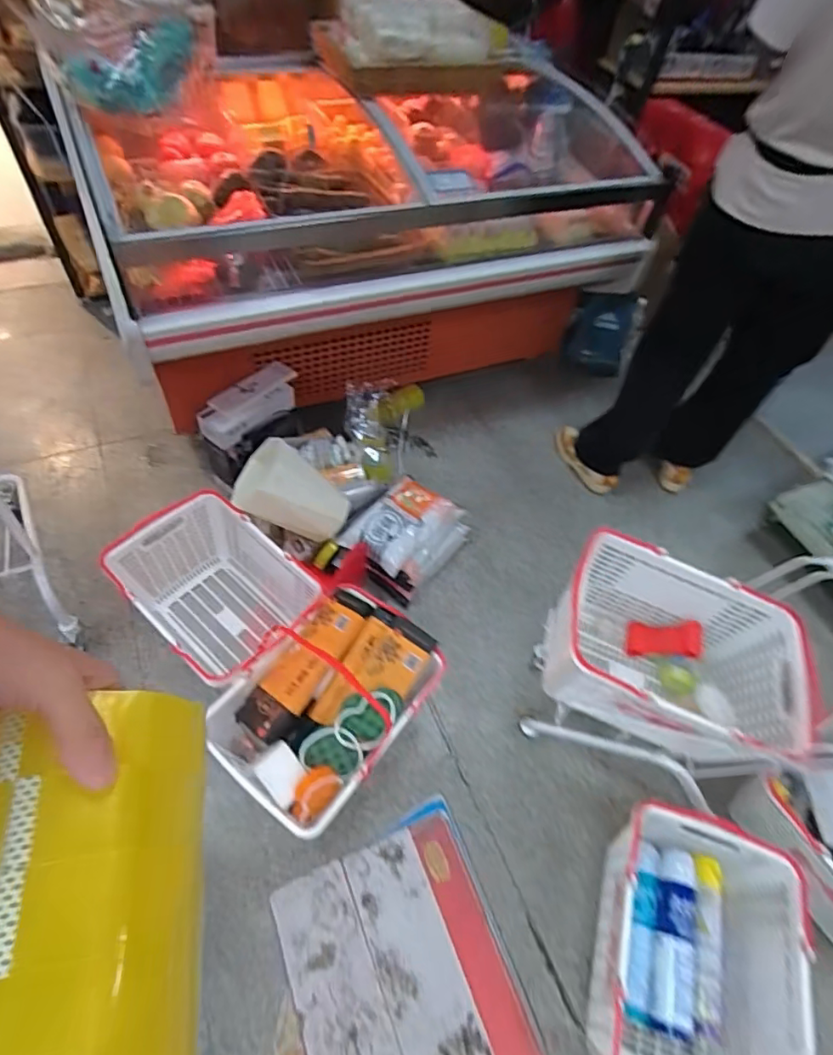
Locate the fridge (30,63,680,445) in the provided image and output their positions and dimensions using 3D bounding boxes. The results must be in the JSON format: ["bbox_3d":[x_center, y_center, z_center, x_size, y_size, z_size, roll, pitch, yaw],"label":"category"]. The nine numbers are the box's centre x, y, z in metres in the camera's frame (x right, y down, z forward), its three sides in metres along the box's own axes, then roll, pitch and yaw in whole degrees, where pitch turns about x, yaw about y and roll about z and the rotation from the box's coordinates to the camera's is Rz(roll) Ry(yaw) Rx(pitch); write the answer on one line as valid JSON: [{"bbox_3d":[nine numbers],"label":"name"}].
[{"bbox_3d":[-0.070,-0.824,1.677,1.526,0.805,0.769,-16,57,-18],"label":"fridge"}]

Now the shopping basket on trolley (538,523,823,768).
[{"bbox_3d":[0.484,0.255,1.045,0.460,0.254,0.307,24,54,10],"label":"shopping basket on trolley"}]

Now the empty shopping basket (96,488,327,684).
[{"bbox_3d":[-0.464,0.169,1.314,0.428,0.270,0.309,38,58,19],"label":"empty shopping basket"}]

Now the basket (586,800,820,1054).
[{"bbox_3d":[0.493,0.798,0.987,0.317,0.266,0.441,20,54,7],"label":"basket"}]

